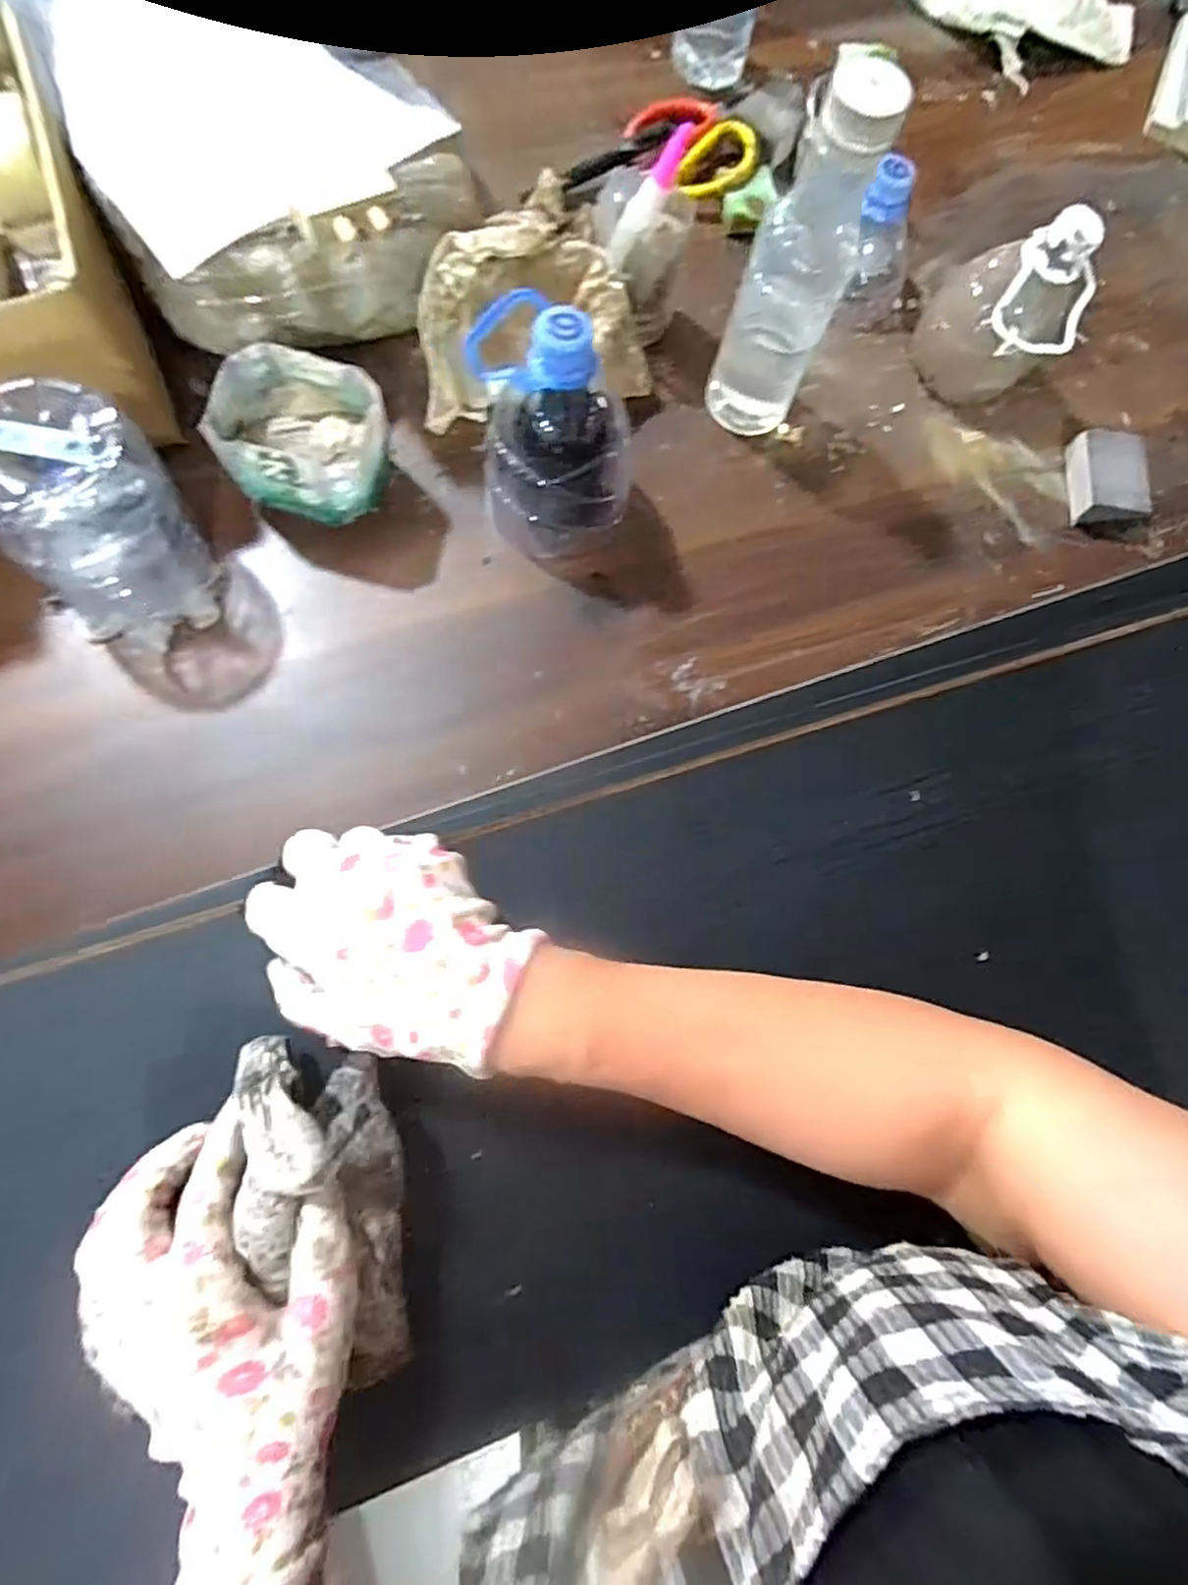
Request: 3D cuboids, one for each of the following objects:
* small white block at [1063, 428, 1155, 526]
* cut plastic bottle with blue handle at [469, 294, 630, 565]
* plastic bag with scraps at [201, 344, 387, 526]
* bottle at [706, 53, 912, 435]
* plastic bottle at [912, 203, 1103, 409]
[{"bbox_3d":[0.404,-0.249,0.550,0.051,0.032,0.069,2,84,-5],"label":"small white block"},{"bbox_3d":[-0.023,-0.233,0.442,0.095,0.134,0.109,-10,86,-6],"label":"cut plastic bottle with blue handle"},{"bbox_3d":[-0.190,-0.232,0.465,0.105,0.062,0.091,13,83,-4],"label":"plastic bag with scraps"},{"bbox_3d":[0.129,-0.325,0.446,0.063,0.208,0.059,1,84,-6],"label":"bottle"},{"bbox_3d":[0.302,-0.355,0.511,0.096,0.123,0.085,40,82,-1],"label":"plastic bottle"}]

